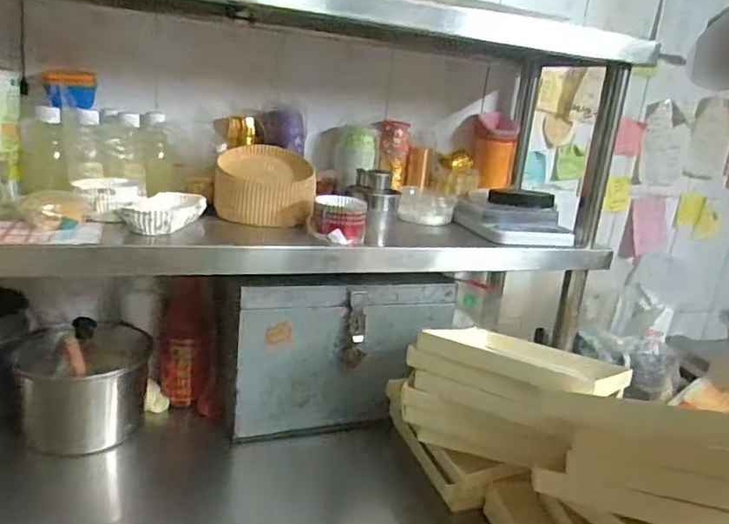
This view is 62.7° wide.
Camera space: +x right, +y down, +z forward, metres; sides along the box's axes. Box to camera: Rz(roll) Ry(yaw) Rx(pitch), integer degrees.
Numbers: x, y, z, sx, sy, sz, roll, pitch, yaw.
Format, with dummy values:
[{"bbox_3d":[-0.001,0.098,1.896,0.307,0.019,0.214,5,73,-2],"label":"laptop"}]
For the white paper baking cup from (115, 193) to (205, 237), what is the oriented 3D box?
[{"bbox_3d":[-0.280,-0.068,0.815,0.085,0.031,0.131,10,17,8],"label":"white paper baking cup"}]

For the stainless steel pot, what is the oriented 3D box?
[{"bbox_3d":[-0.426,0.174,0.922,0.177,0.146,0.181,1,18,-20],"label":"stainless steel pot"}]

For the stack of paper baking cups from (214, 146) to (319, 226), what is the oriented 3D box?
[{"bbox_3d":[-0.151,-0.117,0.913,0.147,0.091,0.131,4,18,-11],"label":"stack of paper baking cups"}]

